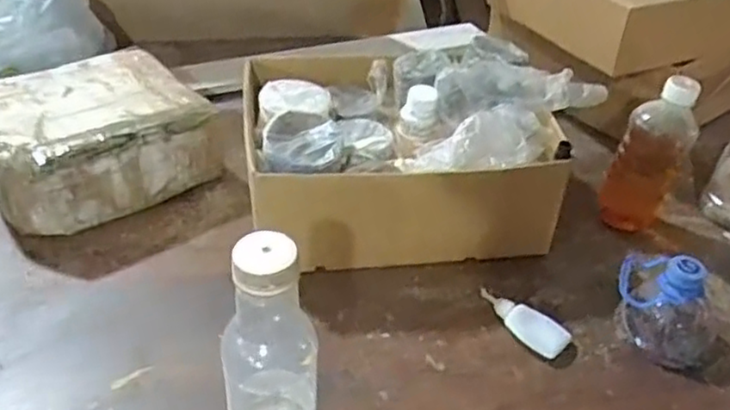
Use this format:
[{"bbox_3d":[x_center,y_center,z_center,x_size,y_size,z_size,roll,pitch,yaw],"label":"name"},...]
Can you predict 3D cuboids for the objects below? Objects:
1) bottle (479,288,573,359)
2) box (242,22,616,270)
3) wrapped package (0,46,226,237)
[{"bbox_3d":[0.146,0.109,0.641,0.091,0.016,0.040,30,45,30],"label":"bottle"},{"bbox_3d":[0.055,-0.070,0.766,0.367,0.152,0.265,-5,38,-11],"label":"box"},{"bbox_3d":[-0.305,-0.072,0.763,0.221,0.108,0.179,-24,45,-31],"label":"wrapped package"}]

